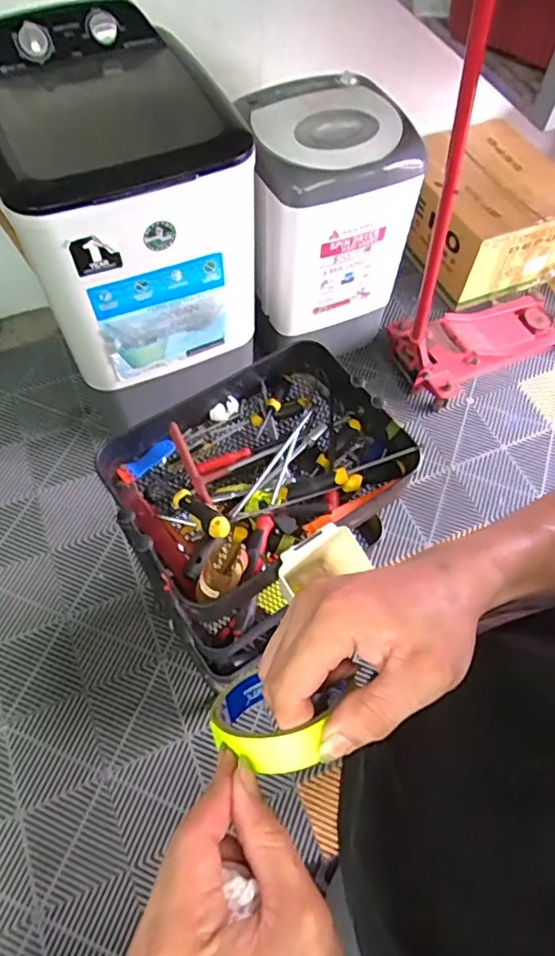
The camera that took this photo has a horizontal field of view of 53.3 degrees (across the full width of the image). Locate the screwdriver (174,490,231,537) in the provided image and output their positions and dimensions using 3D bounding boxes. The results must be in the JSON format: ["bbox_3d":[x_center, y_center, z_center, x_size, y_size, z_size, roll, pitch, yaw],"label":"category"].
[{"bbox_3d":[-0.110,0.048,0.784,0.029,0.026,0.112,-42,49,-20],"label":"screwdriver"}]

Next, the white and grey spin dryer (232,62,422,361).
[{"bbox_3d":[0.137,-0.729,1.592,0.439,0.575,0.385,-7,62,-5],"label":"white and grey spin dryer"}]

